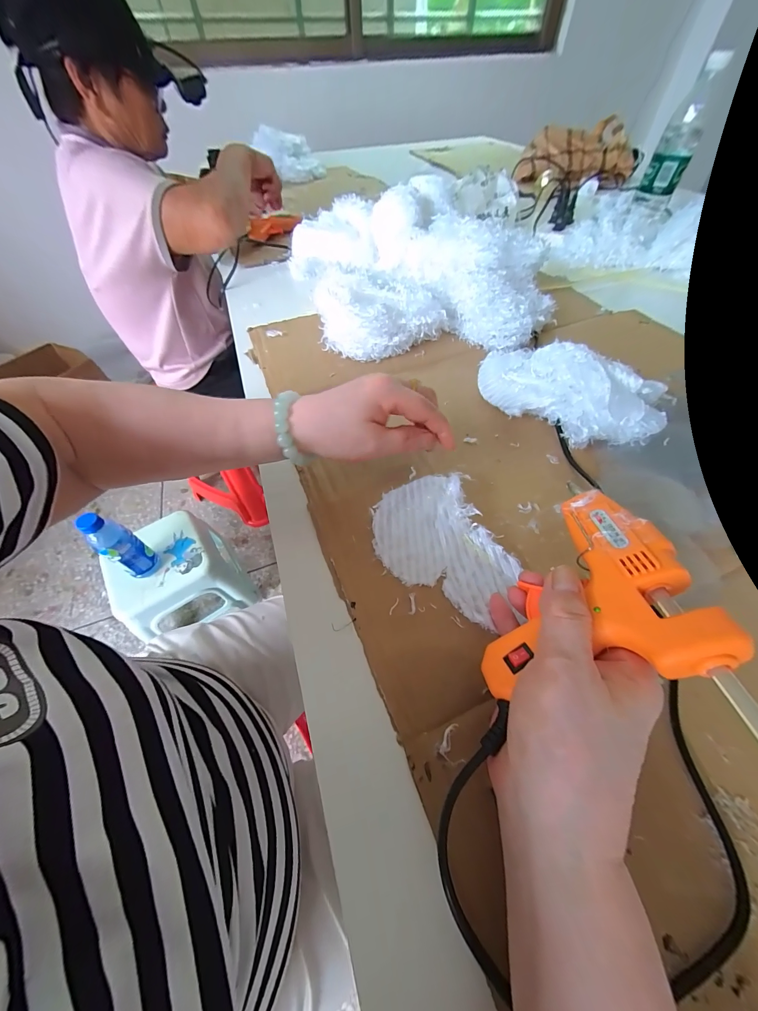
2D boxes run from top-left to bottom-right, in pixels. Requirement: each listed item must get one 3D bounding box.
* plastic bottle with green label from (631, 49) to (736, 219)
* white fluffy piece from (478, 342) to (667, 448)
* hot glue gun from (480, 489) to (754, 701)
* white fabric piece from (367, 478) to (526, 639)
[{"bbox_3d":[0.549,-0.666,0.594,0.067,0.175,0.072,29,61,20],"label":"plastic bottle with green label"},{"bbox_3d":[0.192,-0.115,0.332,0.185,0.056,0.104,23,58,16],"label":"white fluffy piece"},{"bbox_3d":[0.115,0.050,0.194,0.107,0.030,0.107,-26,37,29],"label":"hot glue gun"},{"bbox_3d":[0.047,0.030,0.258,0.086,0.021,0.126,-26,58,-12],"label":"white fabric piece"}]

